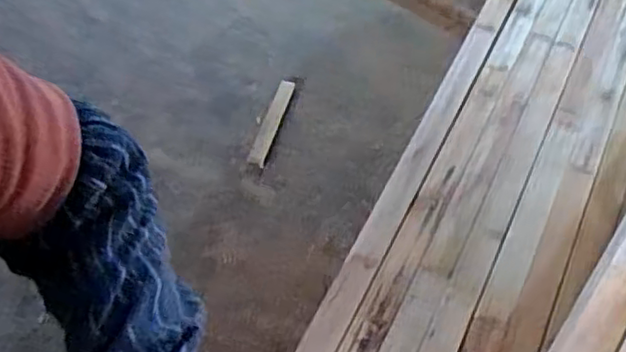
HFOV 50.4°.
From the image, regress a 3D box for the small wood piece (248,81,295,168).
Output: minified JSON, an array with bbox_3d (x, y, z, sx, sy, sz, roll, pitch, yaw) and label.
[{"bbox_3d":[-0.110,-0.144,1.759,0.042,0.014,0.285,15,56,6],"label":"small wood piece"}]

